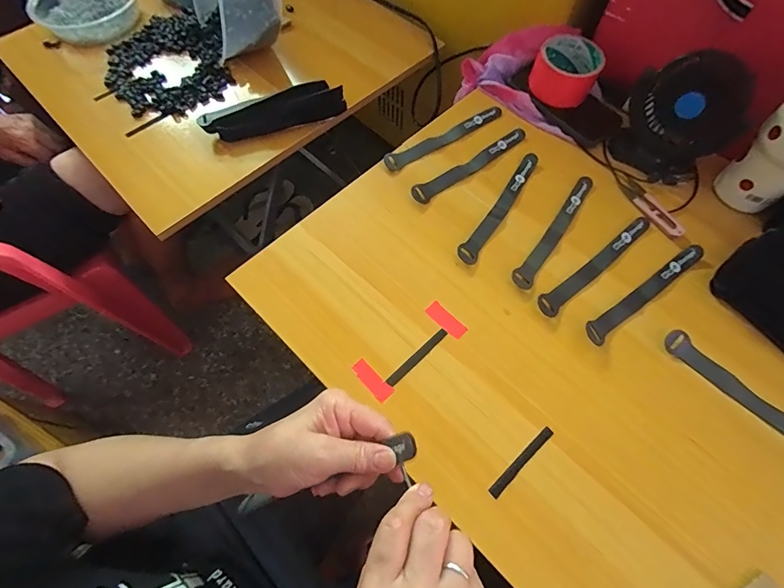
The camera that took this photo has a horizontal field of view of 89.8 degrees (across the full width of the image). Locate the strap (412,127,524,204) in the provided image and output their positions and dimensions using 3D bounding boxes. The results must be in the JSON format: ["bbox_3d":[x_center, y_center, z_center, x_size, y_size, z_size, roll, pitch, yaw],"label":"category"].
[{"bbox_3d":[0.107,-0.173,0.523,0.193,0.006,0.026,-32,69,-15],"label":"strap"}]

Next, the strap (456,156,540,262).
[{"bbox_3d":[0.137,-0.112,0.495,0.023,0.006,0.191,31,68,13],"label":"strap"}]

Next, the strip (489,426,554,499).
[{"bbox_3d":[0.123,0.157,0.370,0.083,0.004,0.010,-39,71,-17],"label":"strip"}]

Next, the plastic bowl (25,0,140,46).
[{"bbox_3d":[-0.592,-0.571,0.767,0.186,0.046,0.219,-23,66,-10],"label":"plastic bowl"}]

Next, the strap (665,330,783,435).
[{"bbox_3d":[0.359,0.106,0.384,0.189,0.014,0.024,42,71,17],"label":"strap"}]

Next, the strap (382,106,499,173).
[{"bbox_3d":[0.076,-0.220,0.547,0.191,0.004,0.025,-29,68,-14],"label":"strap"}]

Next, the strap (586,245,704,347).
[{"bbox_3d":[0.284,-0.003,0.437,0.186,0.010,0.024,-32,69,-15],"label":"strap"}]

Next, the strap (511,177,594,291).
[{"bbox_3d":[0.199,-0.080,0.482,0.024,0.005,0.192,33,69,14],"label":"strap"}]

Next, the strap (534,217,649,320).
[{"bbox_3d":[0.239,-0.036,0.457,0.189,0.004,0.022,-36,70,-16],"label":"strap"}]

